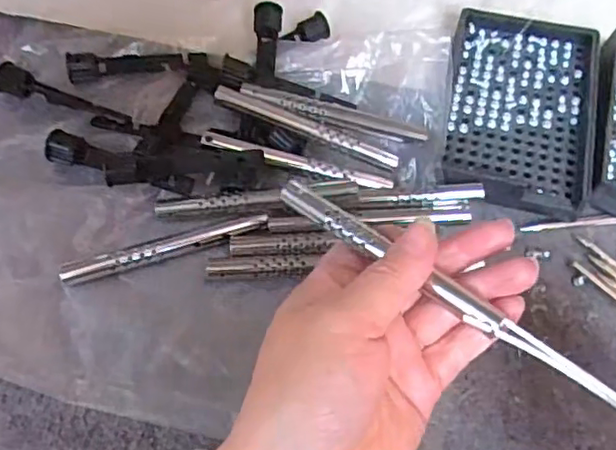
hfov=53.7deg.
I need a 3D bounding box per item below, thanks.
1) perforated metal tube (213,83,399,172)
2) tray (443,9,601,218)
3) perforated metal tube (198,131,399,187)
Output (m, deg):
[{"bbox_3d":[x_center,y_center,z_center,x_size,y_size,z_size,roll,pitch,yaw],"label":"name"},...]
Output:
[{"bbox_3d":[0.000,-0.056,0.344,0.107,0.014,0.011,17,61,5],"label":"perforated metal tube"},{"bbox_3d":[0.129,-0.073,0.374,0.086,0.028,0.147,15,61,4],"label":"tray"},{"bbox_3d":[-0.005,-0.036,0.336,0.107,0.009,0.010,10,61,2],"label":"perforated metal tube"}]

